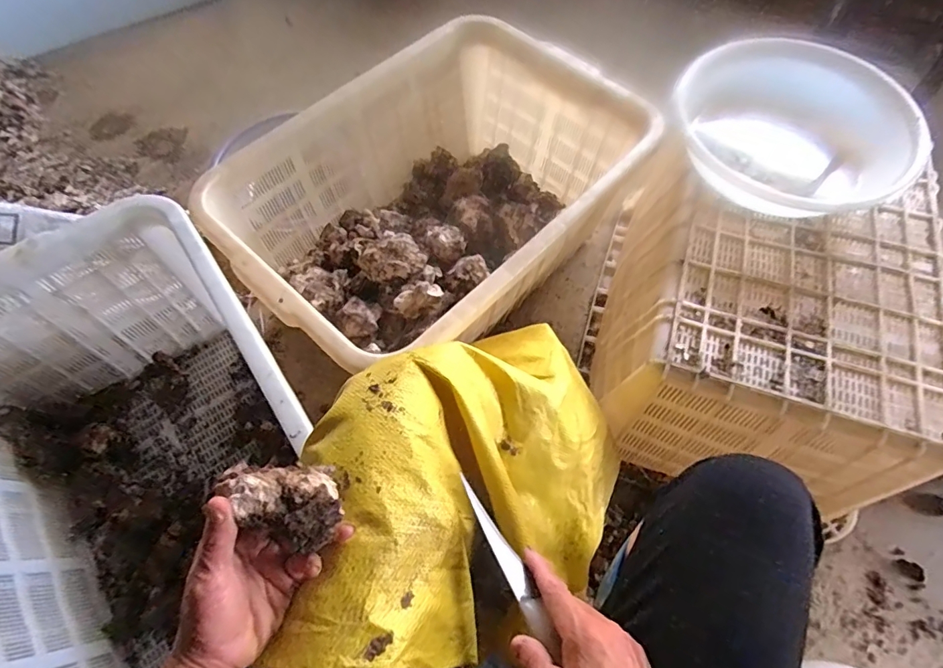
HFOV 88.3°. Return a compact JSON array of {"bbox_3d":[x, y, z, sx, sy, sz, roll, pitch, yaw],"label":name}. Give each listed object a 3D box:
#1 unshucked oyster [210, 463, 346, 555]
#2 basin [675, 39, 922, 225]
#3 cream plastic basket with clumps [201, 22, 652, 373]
[{"bbox_3d":[-0.133,0.121,0.352,0.083,0.060,0.056,13,65,7],"label":"unshucked oyster"},{"bbox_3d":[0.445,-0.301,0.691,0.286,0.096,0.254,18,65,9],"label":"basin"},{"bbox_3d":[-0.049,-0.205,0.841,0.439,0.278,0.639,39,71,18],"label":"cream plastic basket with clumps"}]

